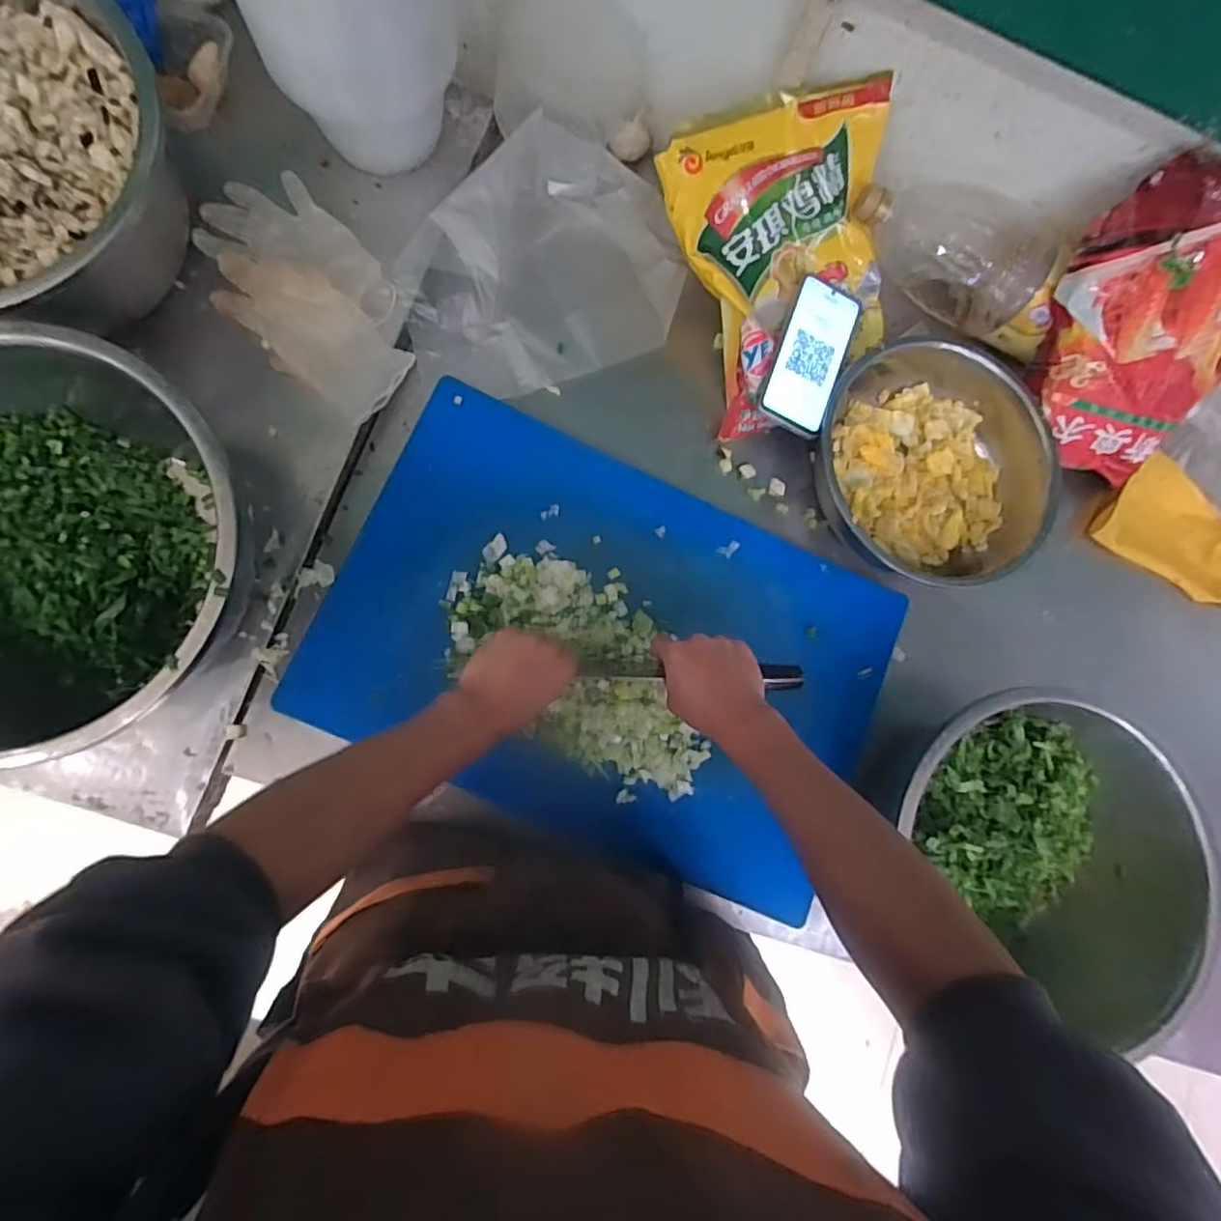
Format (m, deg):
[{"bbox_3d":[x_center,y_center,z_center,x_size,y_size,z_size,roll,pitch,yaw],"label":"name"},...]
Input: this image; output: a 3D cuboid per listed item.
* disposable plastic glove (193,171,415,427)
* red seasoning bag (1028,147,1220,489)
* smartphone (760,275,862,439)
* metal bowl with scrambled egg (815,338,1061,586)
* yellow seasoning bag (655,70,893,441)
[{"bbox_3d":[-0.284,-0.301,0.570,0.134,0.035,0.242,-44,93,-9],"label":"disposable plastic glove"},{"bbox_3d":[0.546,-0.266,0.600,0.213,0.062,0.274,11,119,-1],"label":"red seasoning bag"},{"bbox_3d":[0.213,-0.271,0.647,0.074,0.016,0.161,24,83,-6],"label":"smartphone"},{"bbox_3d":[0.329,-0.150,0.646,0.245,0.081,0.245,1,85,-8],"label":"metal bowl with scrambled egg"},{"bbox_3d":[0.185,-0.349,0.622,0.219,0.065,0.287,-19,107,-8],"label":"yellow seasoning bag"}]

